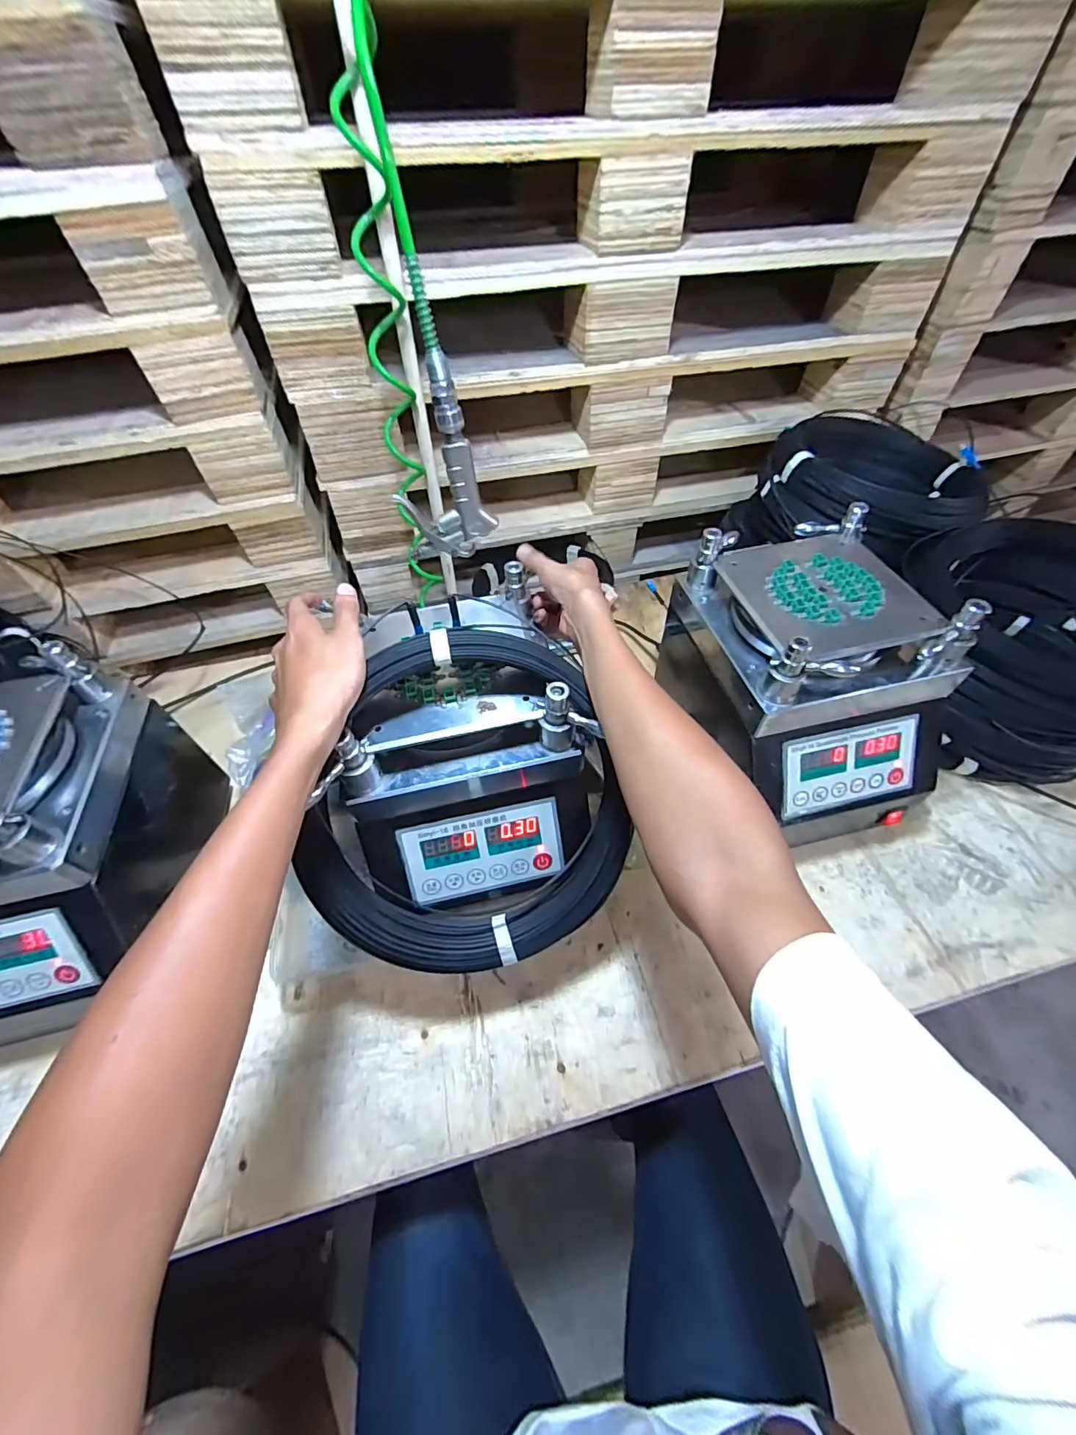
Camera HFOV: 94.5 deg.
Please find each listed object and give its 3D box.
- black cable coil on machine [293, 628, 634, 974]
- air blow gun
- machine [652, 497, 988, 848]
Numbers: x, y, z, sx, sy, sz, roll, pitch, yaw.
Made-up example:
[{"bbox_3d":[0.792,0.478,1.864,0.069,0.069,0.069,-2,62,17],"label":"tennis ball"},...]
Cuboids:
[{"bbox_3d":[-0.046,0.082,0.452,0.270,0.049,0.305,22,97,-10],"label":"black cable coil on machine"},{"bbox_3d":[-0.090,-0.227,0.460,0.085,0.169,0.025,-14,54,-9],"label":"air blow gun"},{"bbox_3d":[0.302,-0.027,0.595,0.215,0.283,0.281,-12,54,-7],"label":"machine"}]

